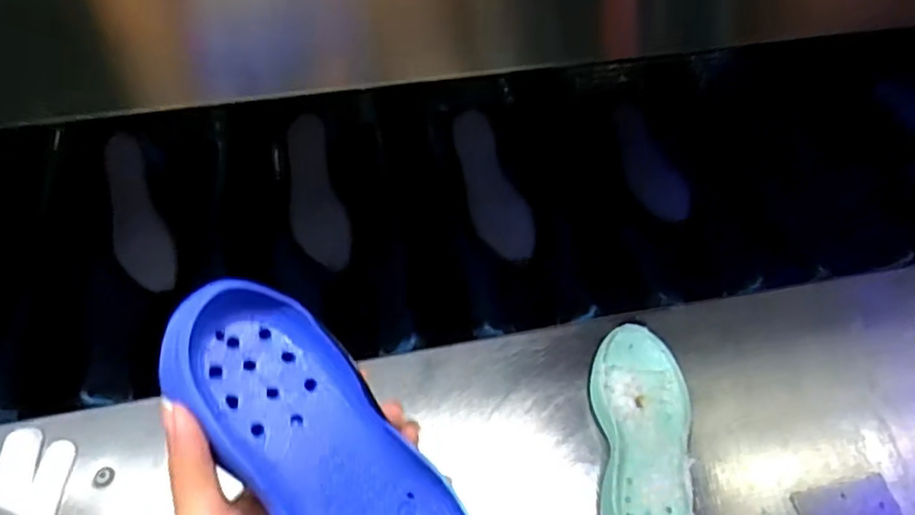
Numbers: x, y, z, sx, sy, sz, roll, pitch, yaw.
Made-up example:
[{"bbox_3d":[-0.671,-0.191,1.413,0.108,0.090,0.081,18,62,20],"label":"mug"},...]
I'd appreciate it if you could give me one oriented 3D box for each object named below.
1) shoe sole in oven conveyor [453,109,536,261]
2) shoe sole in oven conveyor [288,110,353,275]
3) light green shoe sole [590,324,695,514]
[{"bbox_3d":[0.037,-0.086,0.763,0.059,0.016,0.188,-14,72,-13],"label":"shoe sole in oven conveyor"},{"bbox_3d":[-0.161,-0.073,0.740,0.059,0.009,0.183,-18,72,3],"label":"shoe sole in oven conveyor"},{"bbox_3d":[0.157,0.149,0.561,0.079,0.034,0.185,6,55,-3],"label":"light green shoe sole"}]

